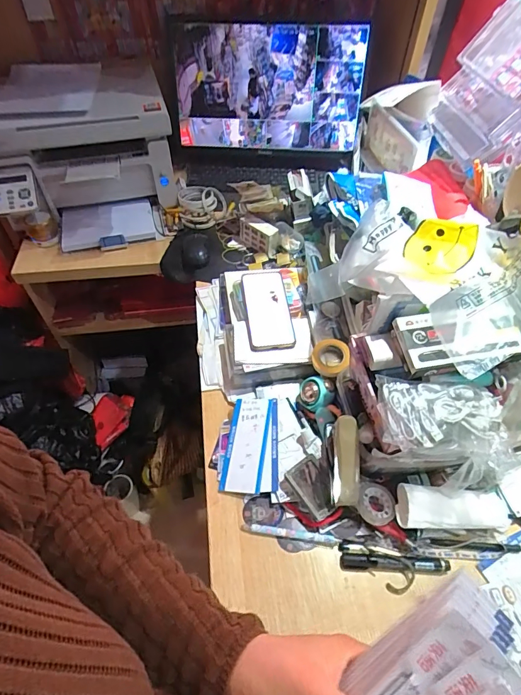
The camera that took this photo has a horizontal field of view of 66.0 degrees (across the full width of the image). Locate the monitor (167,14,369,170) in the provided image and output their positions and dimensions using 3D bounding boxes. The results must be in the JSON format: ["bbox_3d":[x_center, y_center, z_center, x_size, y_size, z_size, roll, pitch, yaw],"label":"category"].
[{"bbox_3d":[0.018,-0.591,0.958,0.442,0.296,0.071,0,39,-3],"label":"monitor"}]

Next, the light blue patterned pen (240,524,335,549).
[{"bbox_3d":[0.038,0.253,0.547,0.126,0.008,0.015,8,52,6],"label":"light blue patterned pen"}]

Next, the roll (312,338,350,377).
[{"bbox_3d":[0.113,0.014,0.644,0.056,0.031,0.059,0,52,0],"label":"roll"}]

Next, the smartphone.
[{"bbox_3d":[0.012,-0.069,0.699,0.076,0.013,0.165,-4,61,-6],"label":"smartphone"}]

